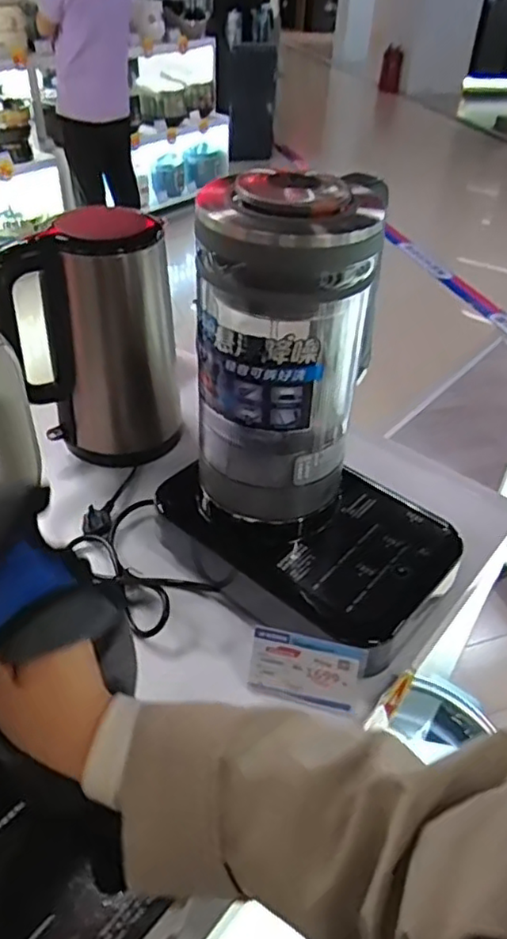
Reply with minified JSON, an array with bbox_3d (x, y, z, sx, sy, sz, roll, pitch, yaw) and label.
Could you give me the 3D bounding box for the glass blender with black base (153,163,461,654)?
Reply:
[{"bbox_3d":[0.067,-0.049,0.578,0.257,0.367,0.202,34,49,31],"label":"glass blender with black base"}]

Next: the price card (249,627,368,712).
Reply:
[{"bbox_3d":[0.048,0.181,0.573,0.100,0.068,0.008,11,17,8],"label":"price card"}]

